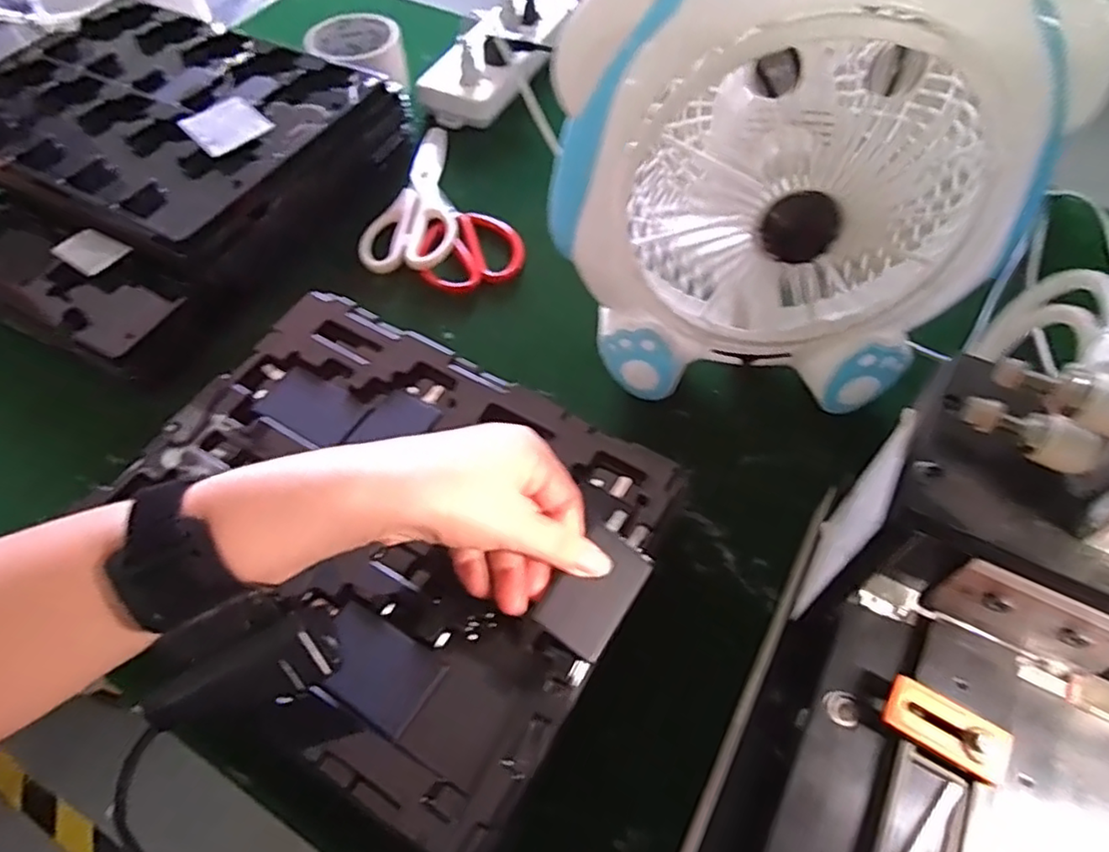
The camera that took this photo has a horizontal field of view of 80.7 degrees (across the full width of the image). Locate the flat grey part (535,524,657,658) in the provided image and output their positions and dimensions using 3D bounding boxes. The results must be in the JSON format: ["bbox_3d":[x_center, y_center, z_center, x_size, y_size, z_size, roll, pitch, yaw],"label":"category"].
[{"bbox_3d":[0.020,0.080,0.318,0.037,0.004,0.058,36,61,4],"label":"flat grey part"}]

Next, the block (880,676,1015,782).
[{"bbox_3d":[0.144,0.112,0.241,0.041,0.010,0.020,28,62,18],"label":"block"}]

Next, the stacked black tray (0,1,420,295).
[{"bbox_3d":[-0.325,-0.256,0.556,0.337,0.058,0.233,26,61,17],"label":"stacked black tray"}]

